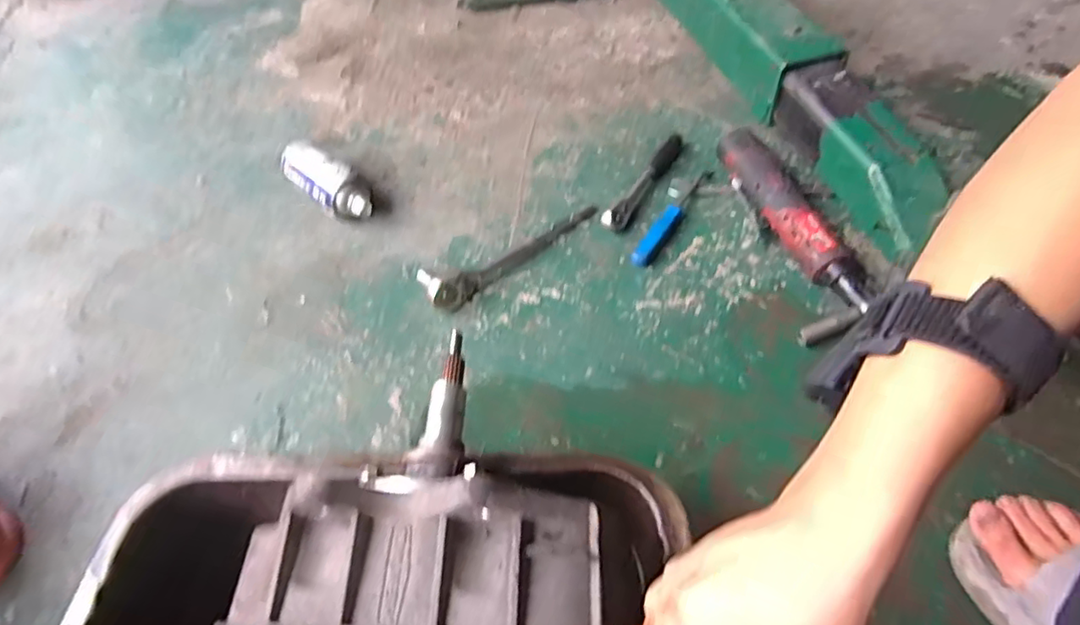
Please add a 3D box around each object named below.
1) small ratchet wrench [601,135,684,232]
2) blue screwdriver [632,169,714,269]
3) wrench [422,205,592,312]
[{"bbox_3d":[0.136,-0.175,0.786,0.032,0.029,0.202,22,58,22],"label":"small ratchet wrench"},{"bbox_3d":[0.165,-0.123,0.749,0.024,0.024,0.188,26,59,23],"label":"blue screwdriver"},{"bbox_3d":[-0.036,-0.085,0.736,0.237,0.039,0.065,-32,56,-18],"label":"wrench"}]

